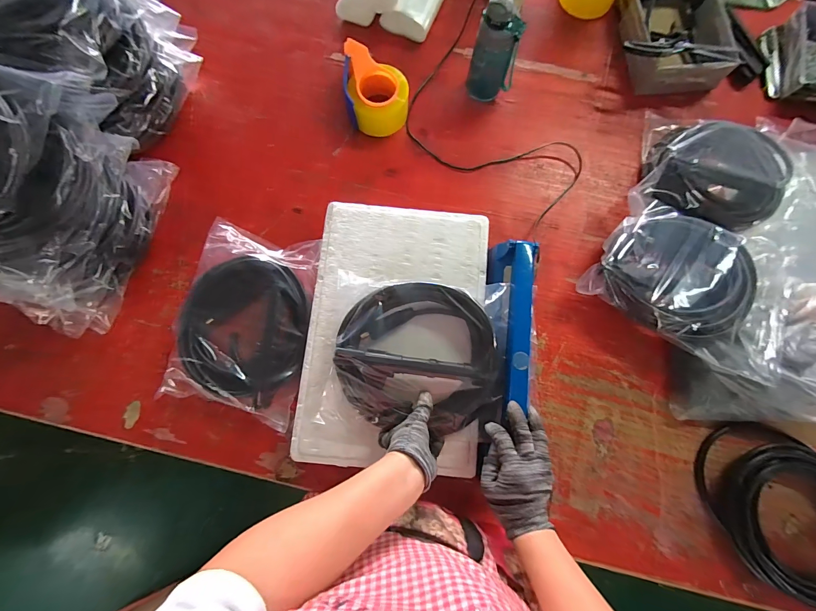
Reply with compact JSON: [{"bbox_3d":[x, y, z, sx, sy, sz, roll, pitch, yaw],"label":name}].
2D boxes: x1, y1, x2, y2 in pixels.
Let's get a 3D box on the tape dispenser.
[{"bbox_3d":[-0.061,-0.425,0.690,0.119,0.092,0.146,0,79,-1],"label":"tape dispenser"}]

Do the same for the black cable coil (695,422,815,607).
[{"bbox_3d":[0.633,0.392,0.537,0.307,0.060,0.369,8,79,1],"label":"black cable coil"}]

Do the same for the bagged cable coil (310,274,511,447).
[{"bbox_3d":[0.015,0.074,0.516,0.265,0.063,0.227,6,79,0],"label":"bagged cable coil"}]

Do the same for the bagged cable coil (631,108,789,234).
[{"bbox_3d":[0.579,-0.245,0.653,0.264,0.062,0.245,0,79,-1],"label":"bagged cable coil"}]

